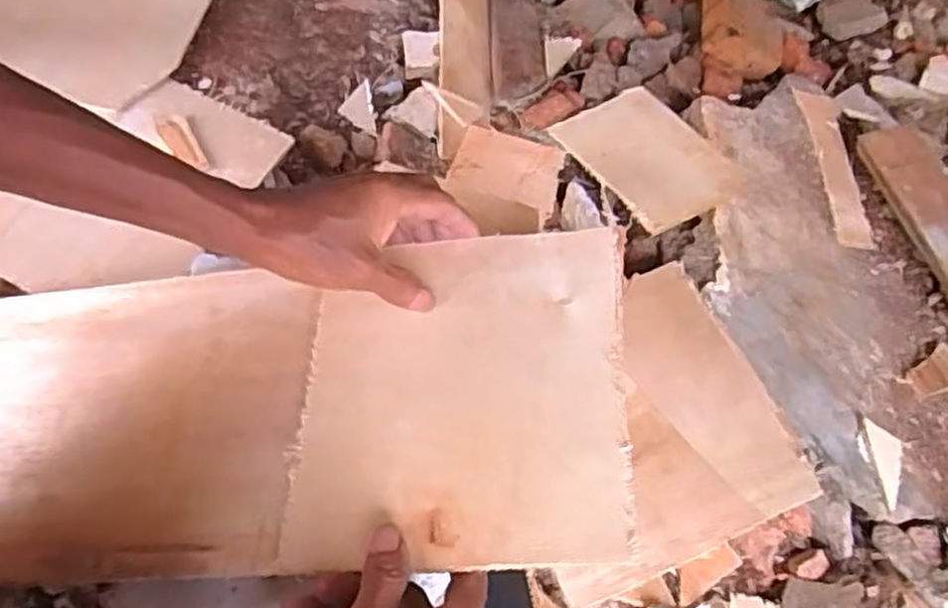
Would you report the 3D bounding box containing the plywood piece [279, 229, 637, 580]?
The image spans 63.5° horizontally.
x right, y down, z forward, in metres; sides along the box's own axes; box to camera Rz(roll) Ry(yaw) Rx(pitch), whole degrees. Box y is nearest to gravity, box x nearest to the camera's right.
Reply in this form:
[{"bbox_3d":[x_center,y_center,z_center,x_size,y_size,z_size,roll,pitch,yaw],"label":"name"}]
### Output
[{"bbox_3d":[-0.010,0.048,0.449,0.187,0.008,0.207,-4,59,12],"label":"plywood piece"}]

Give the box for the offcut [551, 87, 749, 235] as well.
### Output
[{"bbox_3d":[0.164,-0.141,0.726,0.109,0.012,0.179,-30,53,-10],"label":"offcut"}]

